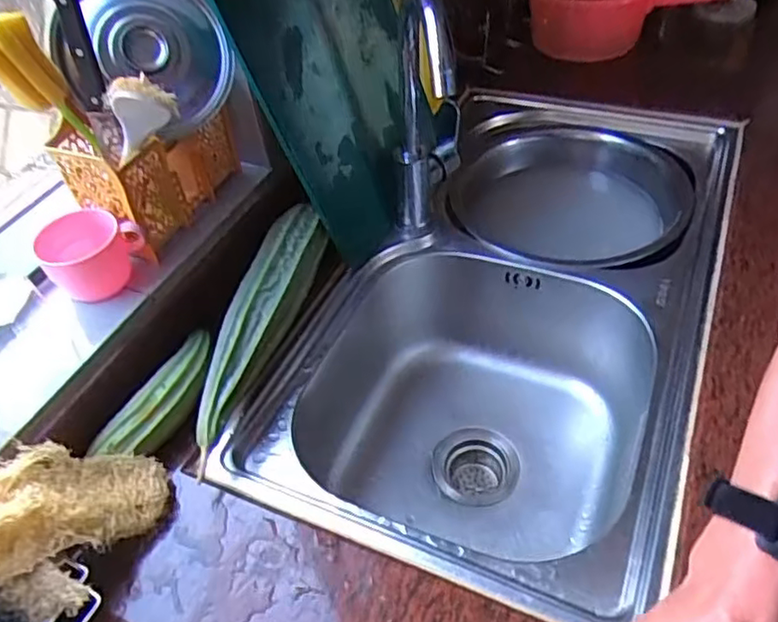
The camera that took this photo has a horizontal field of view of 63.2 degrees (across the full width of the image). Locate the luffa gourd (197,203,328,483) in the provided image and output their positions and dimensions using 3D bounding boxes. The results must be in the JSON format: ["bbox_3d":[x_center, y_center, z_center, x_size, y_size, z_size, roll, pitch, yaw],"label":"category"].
[{"bbox_3d":[-0.138,0.011,0.665,0.056,0.059,0.304,9,49,14],"label":"luffa gourd"}]

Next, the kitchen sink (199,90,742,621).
[{"bbox_3d":[0.161,0.014,0.820,0.402,0.230,0.744,17,51,20],"label":"kitchen sink"}]

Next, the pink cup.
[{"bbox_3d":[-0.315,-0.066,0.664,0.093,0.062,0.088,-3,47,3],"label":"pink cup"}]

